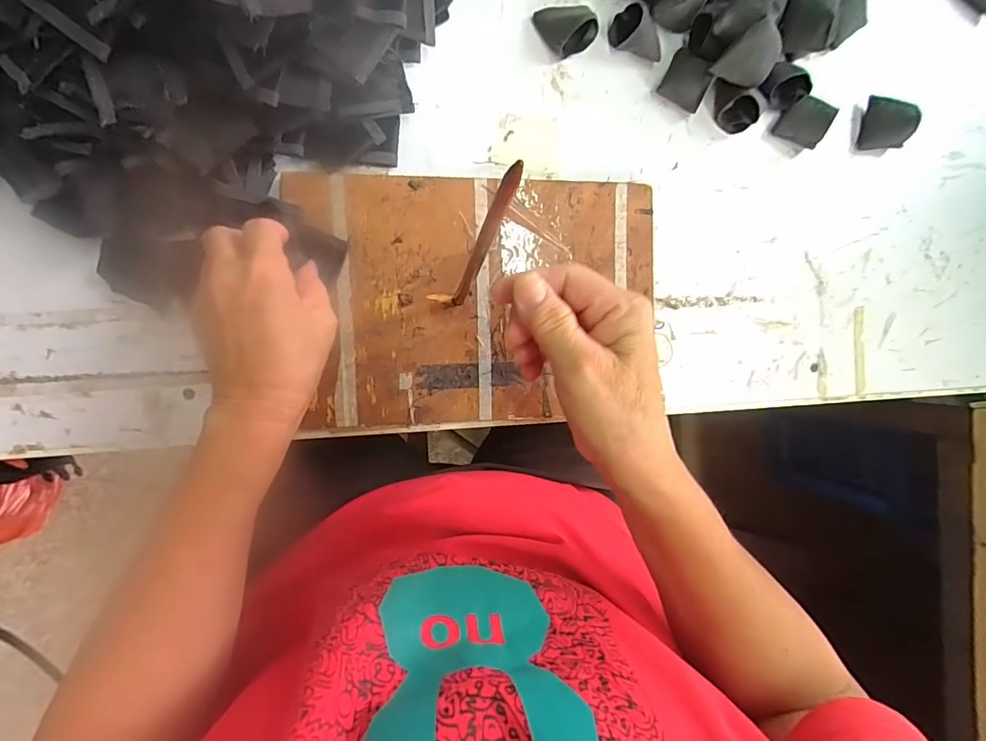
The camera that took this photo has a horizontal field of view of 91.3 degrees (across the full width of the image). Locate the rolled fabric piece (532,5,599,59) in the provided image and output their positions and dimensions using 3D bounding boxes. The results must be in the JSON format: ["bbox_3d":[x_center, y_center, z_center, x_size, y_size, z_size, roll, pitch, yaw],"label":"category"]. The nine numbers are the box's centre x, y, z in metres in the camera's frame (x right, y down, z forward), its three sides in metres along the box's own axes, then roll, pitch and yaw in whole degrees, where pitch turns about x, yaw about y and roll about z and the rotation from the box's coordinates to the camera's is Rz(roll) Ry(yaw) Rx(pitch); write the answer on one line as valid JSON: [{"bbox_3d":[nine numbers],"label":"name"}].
[{"bbox_3d":[0.052,-0.253,0.354,0.045,0.030,0.023,32,88,-9],"label":"rolled fabric piece"}]

